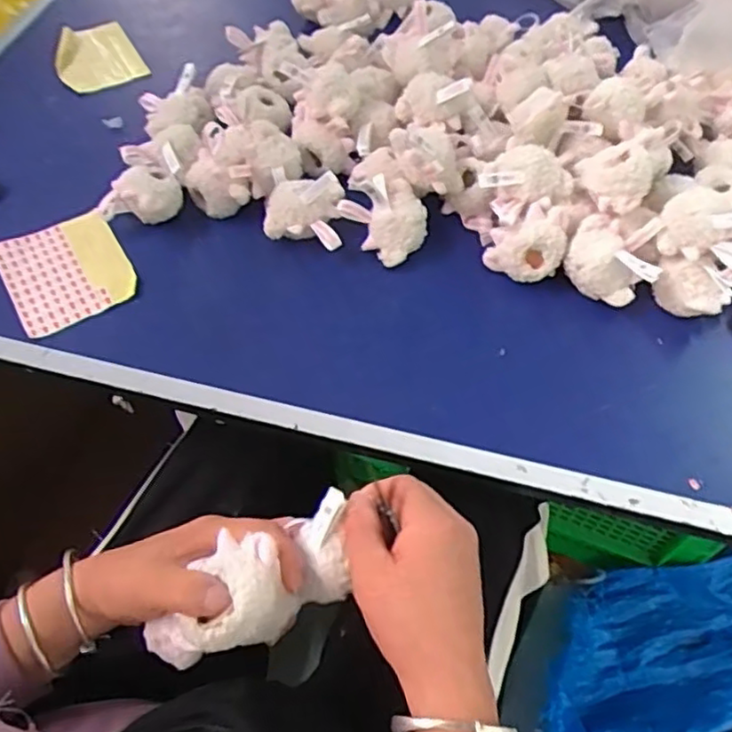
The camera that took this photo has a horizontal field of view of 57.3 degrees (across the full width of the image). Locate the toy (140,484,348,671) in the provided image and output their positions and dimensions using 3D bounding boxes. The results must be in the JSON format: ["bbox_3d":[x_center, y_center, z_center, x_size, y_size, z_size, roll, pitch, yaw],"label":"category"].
[{"bbox_3d":[-0.063,0.133,0.398,0.136,0.063,0.058,-36,63,-18],"label":"toy"}]

